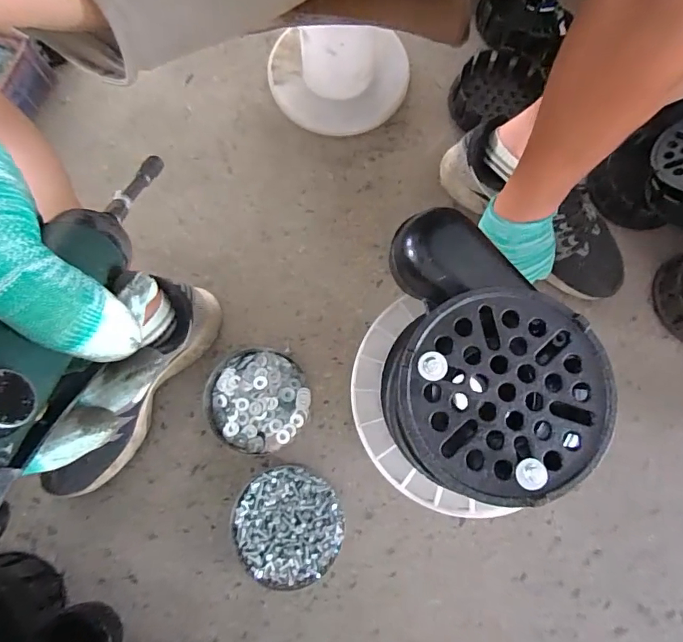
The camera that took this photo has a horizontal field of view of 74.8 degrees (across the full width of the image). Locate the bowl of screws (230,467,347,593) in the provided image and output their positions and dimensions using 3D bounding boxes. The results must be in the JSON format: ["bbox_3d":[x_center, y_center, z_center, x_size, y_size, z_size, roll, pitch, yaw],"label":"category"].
[{"bbox_3d":[-0.065,0.247,0.543,0.130,0.032,0.131,0,77,0],"label":"bowl of screws"}]

